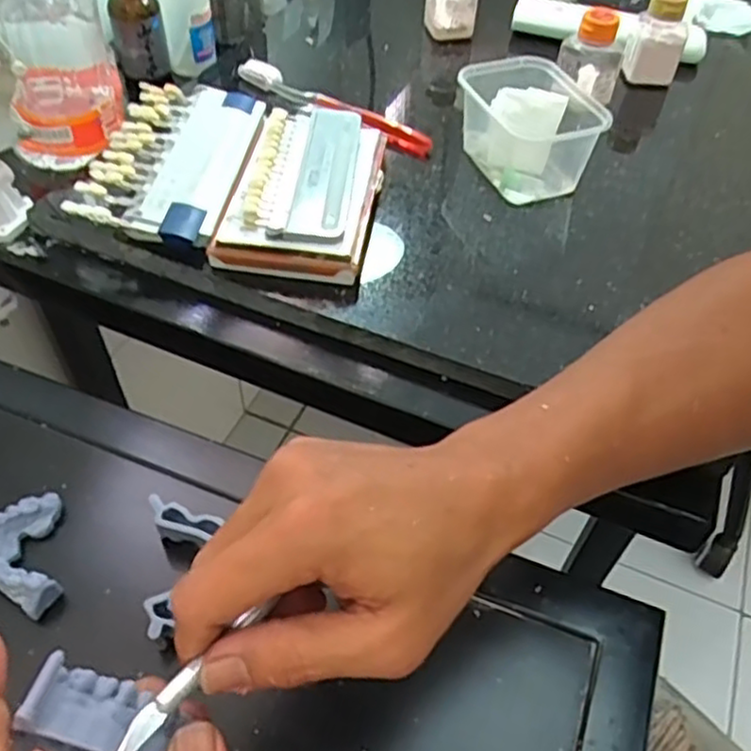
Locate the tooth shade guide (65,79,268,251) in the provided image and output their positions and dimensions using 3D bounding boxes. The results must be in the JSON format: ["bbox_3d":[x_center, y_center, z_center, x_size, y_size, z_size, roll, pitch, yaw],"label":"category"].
[{"bbox_3d":[-0.141,-0.154,0.504,0.091,0.027,0.171,7,50,2],"label":"tooth shade guide"}]

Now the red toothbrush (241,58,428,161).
[{"bbox_3d":[-0.041,-0.218,0.567,0.185,0.019,0.024,29,55,19],"label":"red toothbrush"}]

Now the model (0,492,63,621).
[{"bbox_3d":[-0.195,0.100,0.387,0.042,0.023,0.066,-11,52,-12],"label":"model"}]

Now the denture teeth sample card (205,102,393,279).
[{"bbox_3d":[-0.048,-0.129,0.488,0.095,0.028,0.157,8,51,3],"label":"denture teeth sample card"}]

